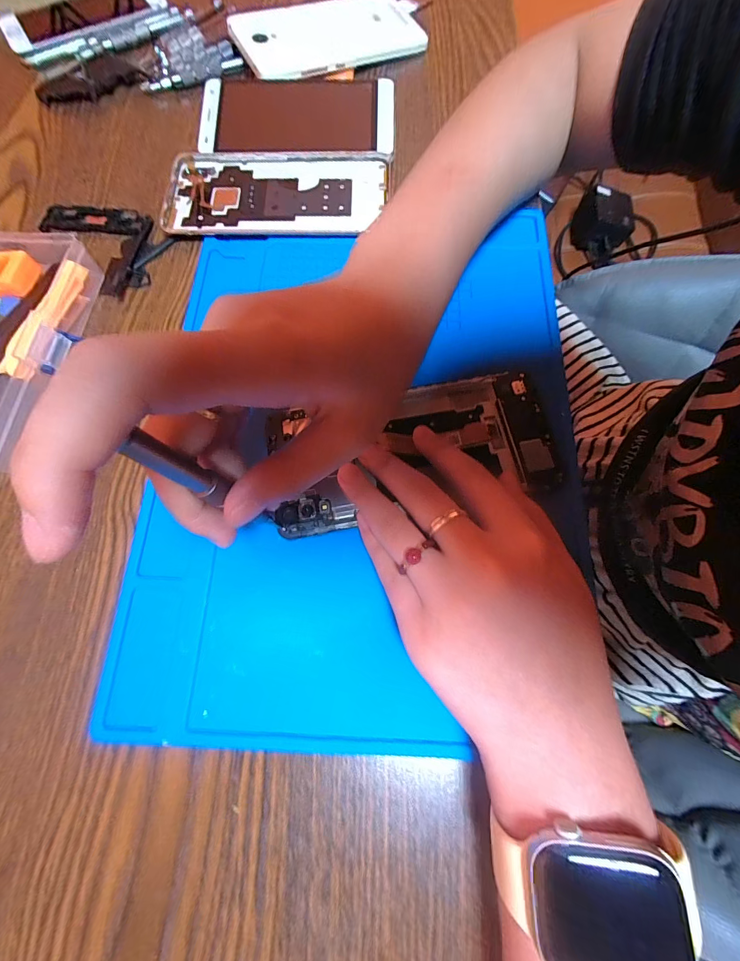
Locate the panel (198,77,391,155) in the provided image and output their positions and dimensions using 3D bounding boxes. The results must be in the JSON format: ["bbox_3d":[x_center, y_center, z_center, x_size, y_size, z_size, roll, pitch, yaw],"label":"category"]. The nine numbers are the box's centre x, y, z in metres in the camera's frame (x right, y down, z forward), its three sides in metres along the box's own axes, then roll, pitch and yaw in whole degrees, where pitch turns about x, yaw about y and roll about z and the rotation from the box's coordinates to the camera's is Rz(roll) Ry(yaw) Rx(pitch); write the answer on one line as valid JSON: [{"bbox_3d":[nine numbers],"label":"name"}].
[{"bbox_3d":[-0.053,-0.271,0.267,0.142,0.011,0.069,-1,73,1],"label":"panel"}]

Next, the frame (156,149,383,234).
[{"bbox_3d":[-0.065,-0.199,0.250,0.150,0.007,0.072,1,73,1],"label":"frame"}]

